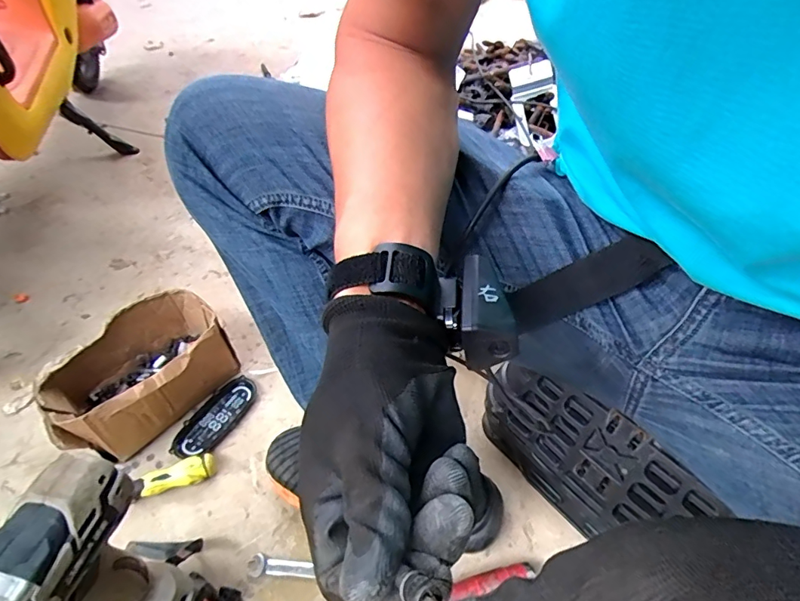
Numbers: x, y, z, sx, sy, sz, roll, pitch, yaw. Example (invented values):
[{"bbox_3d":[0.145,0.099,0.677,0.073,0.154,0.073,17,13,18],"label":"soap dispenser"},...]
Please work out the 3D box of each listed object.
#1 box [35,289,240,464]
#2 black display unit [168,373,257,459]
[{"bbox_3d":[-0.348,0.098,0.632,0.146,0.098,0.217,30,53,28],"label":"box"},{"bbox_3d":[-0.246,0.157,0.634,0.058,0.009,0.128,20,49,21],"label":"black display unit"}]

